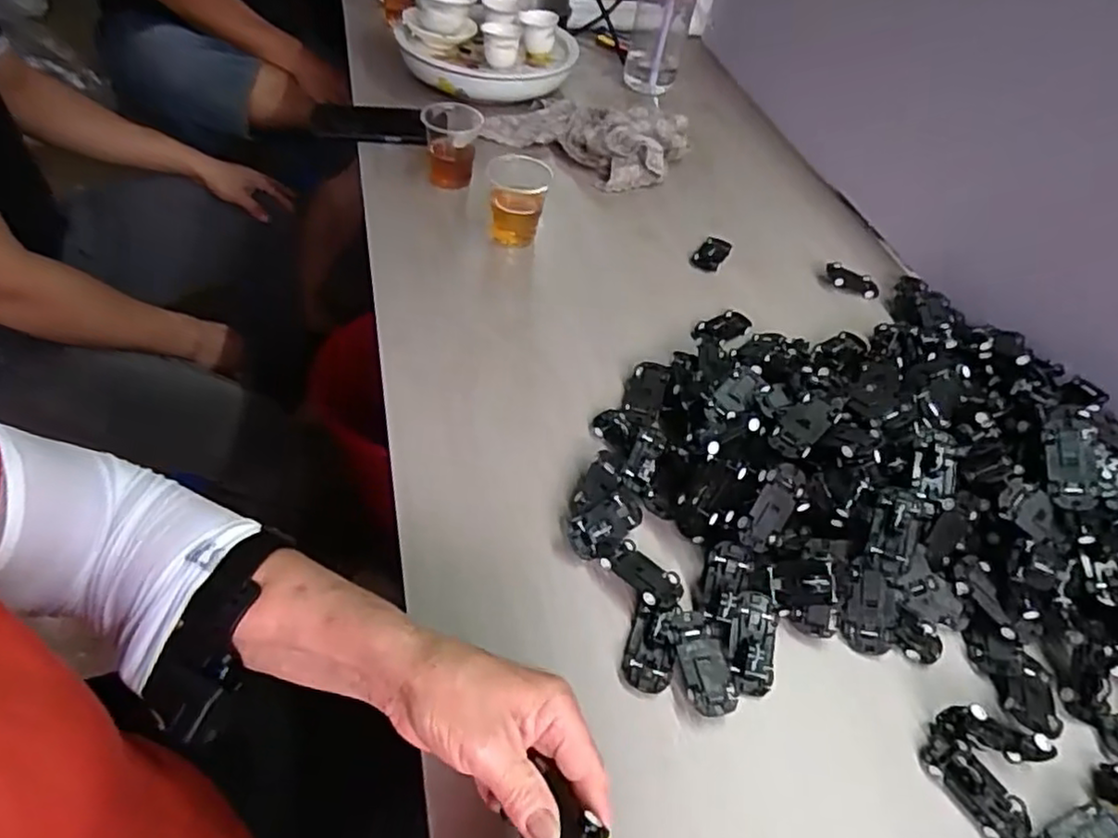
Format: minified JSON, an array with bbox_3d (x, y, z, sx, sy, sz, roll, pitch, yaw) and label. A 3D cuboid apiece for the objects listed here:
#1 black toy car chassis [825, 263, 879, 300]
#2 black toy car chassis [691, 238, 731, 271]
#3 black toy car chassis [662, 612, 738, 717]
[{"bbox_3d":[0.327,-0.155,0.737,0.063,0.011,0.033,24,52,-4],"label":"black toy car chassis"},{"bbox_3d":[0.172,-0.186,0.740,0.030,0.009,0.053,31,52,17],"label":"black toy car chassis"},{"bbox_3d":[0.092,0.156,0.424,0.031,0.009,0.066,-6,51,-14],"label":"black toy car chassis"}]

